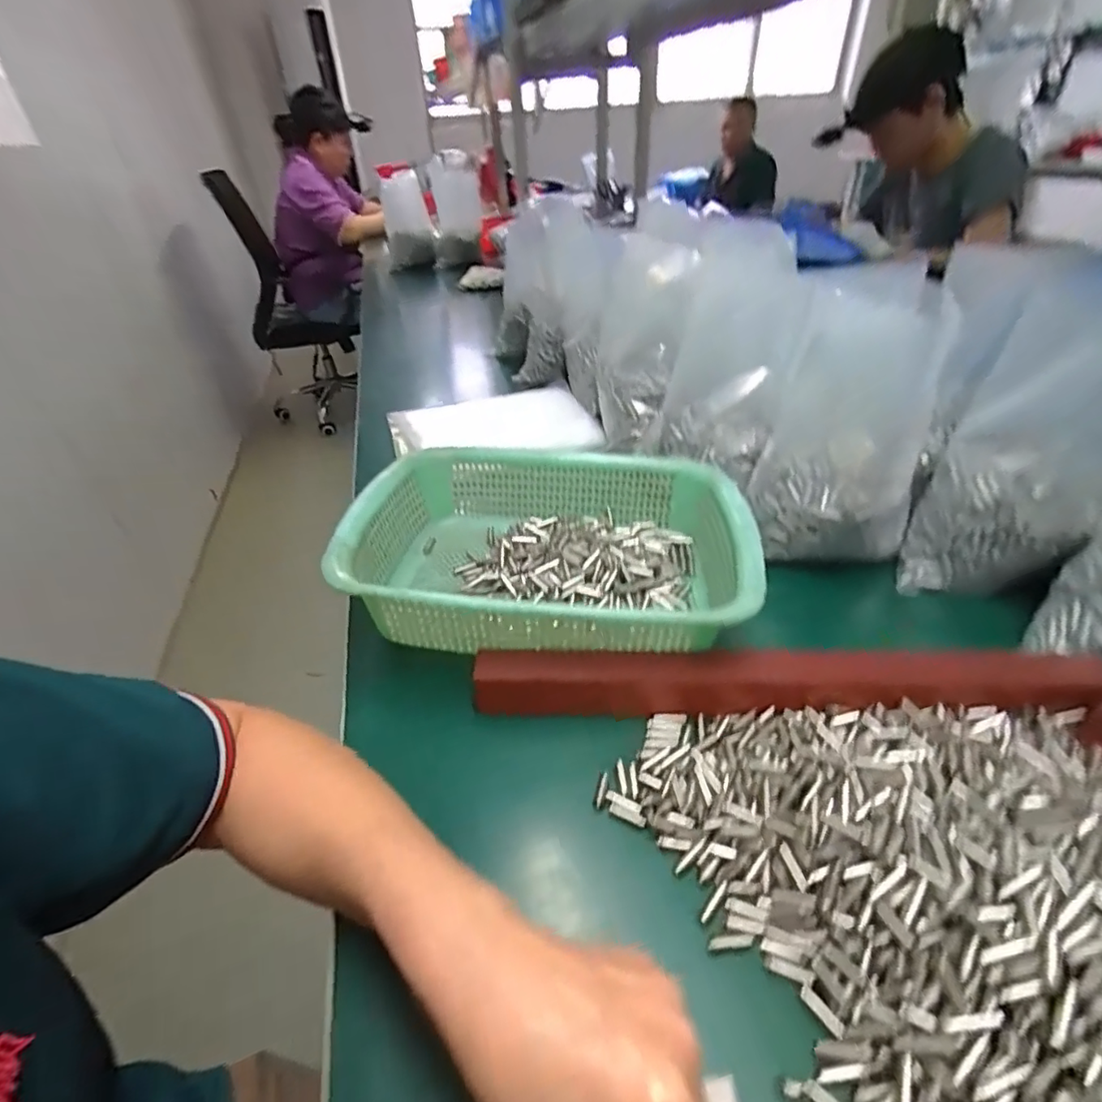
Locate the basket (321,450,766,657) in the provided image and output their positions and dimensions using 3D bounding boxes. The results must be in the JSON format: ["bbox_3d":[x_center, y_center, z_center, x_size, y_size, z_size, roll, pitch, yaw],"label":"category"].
[{"bbox_3d":[0.000,-0.007,0.445,0.301,0.076,0.227,1,38,6],"label":"basket"}]

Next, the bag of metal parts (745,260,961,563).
[{"bbox_3d":[0.243,-0.099,0.451,0.124,0.200,0.112,16,42,23],"label":"bag of metal parts"}]

